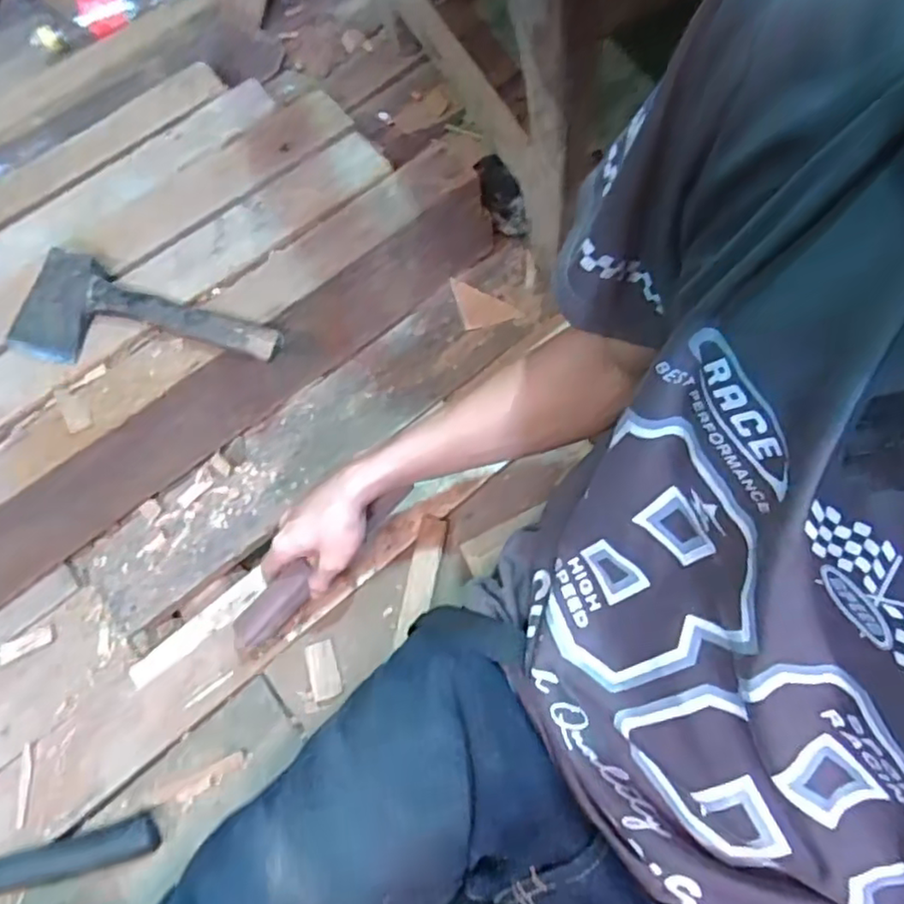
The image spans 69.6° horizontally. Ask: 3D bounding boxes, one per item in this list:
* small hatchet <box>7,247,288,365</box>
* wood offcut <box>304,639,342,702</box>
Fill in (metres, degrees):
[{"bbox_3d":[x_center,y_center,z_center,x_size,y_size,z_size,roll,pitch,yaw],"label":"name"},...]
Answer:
[{"bbox_3d":[-0.297,-0.118,0.631,0.267,0.042,0.103,17,70,9],"label":"small hatchet"},{"bbox_3d":[-0.126,0.212,0.633,0.029,0.004,0.054,-17,68,-4],"label":"wood offcut"}]

